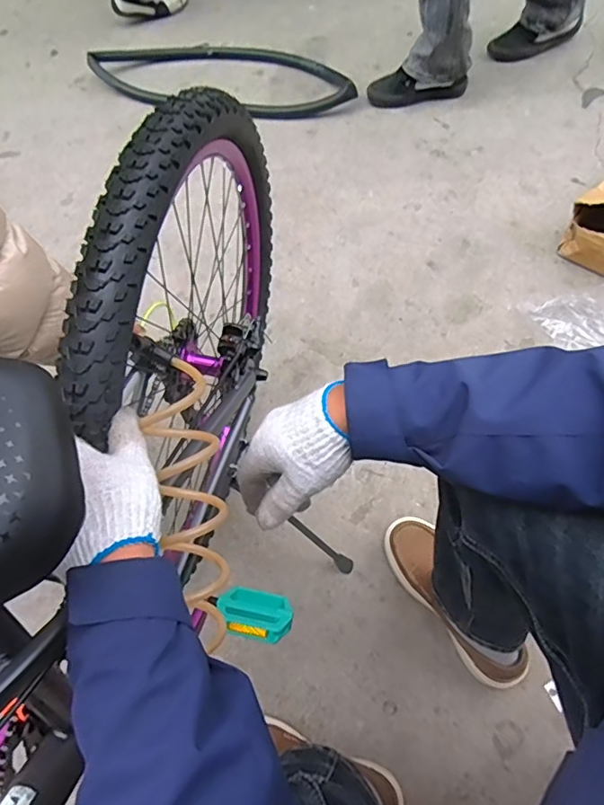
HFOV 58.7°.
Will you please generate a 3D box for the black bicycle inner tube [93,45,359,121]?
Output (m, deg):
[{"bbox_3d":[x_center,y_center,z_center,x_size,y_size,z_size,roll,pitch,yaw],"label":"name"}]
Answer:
[{"bbox_3d":[-0.229,-0.956,1.561,0.816,0.067,0.275,18,66,14],"label":"black bicycle inner tube"}]

